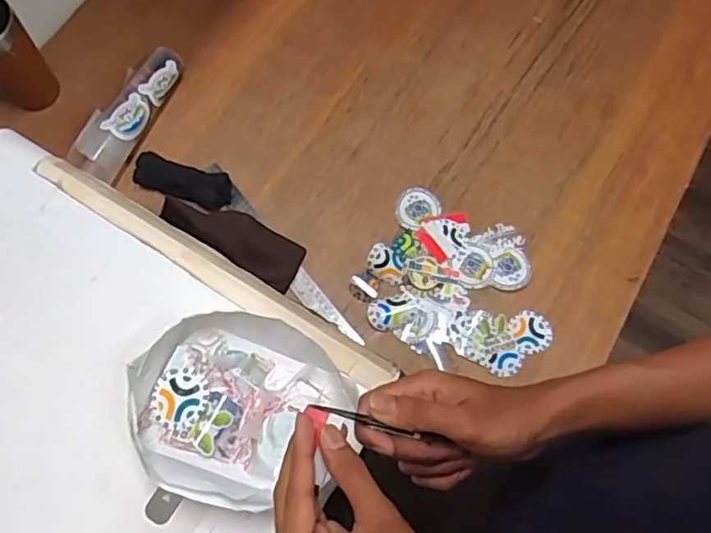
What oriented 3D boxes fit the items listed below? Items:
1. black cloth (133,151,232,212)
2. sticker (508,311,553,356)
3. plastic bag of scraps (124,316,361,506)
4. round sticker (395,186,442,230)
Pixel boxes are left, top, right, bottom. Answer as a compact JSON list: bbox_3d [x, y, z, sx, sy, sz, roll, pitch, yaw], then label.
[{"bbox_3d":[-0.227,-0.115,0.790,0.128,0.015,0.050,18,73,6],"label":"black cloth"},{"bbox_3d":[0.217,0.083,0.743,0.050,0.005,0.053,0,72,0],"label":"sticker"},{"bbox_3d":[-0.100,0.122,0.528,0.179,0.052,0.155,21,73,7],"label":"plastic bag of scraps"},{"bbox_3d":[0.079,-0.078,0.791,0.058,0.005,0.051,-34,79,-4],"label":"round sticker"}]

